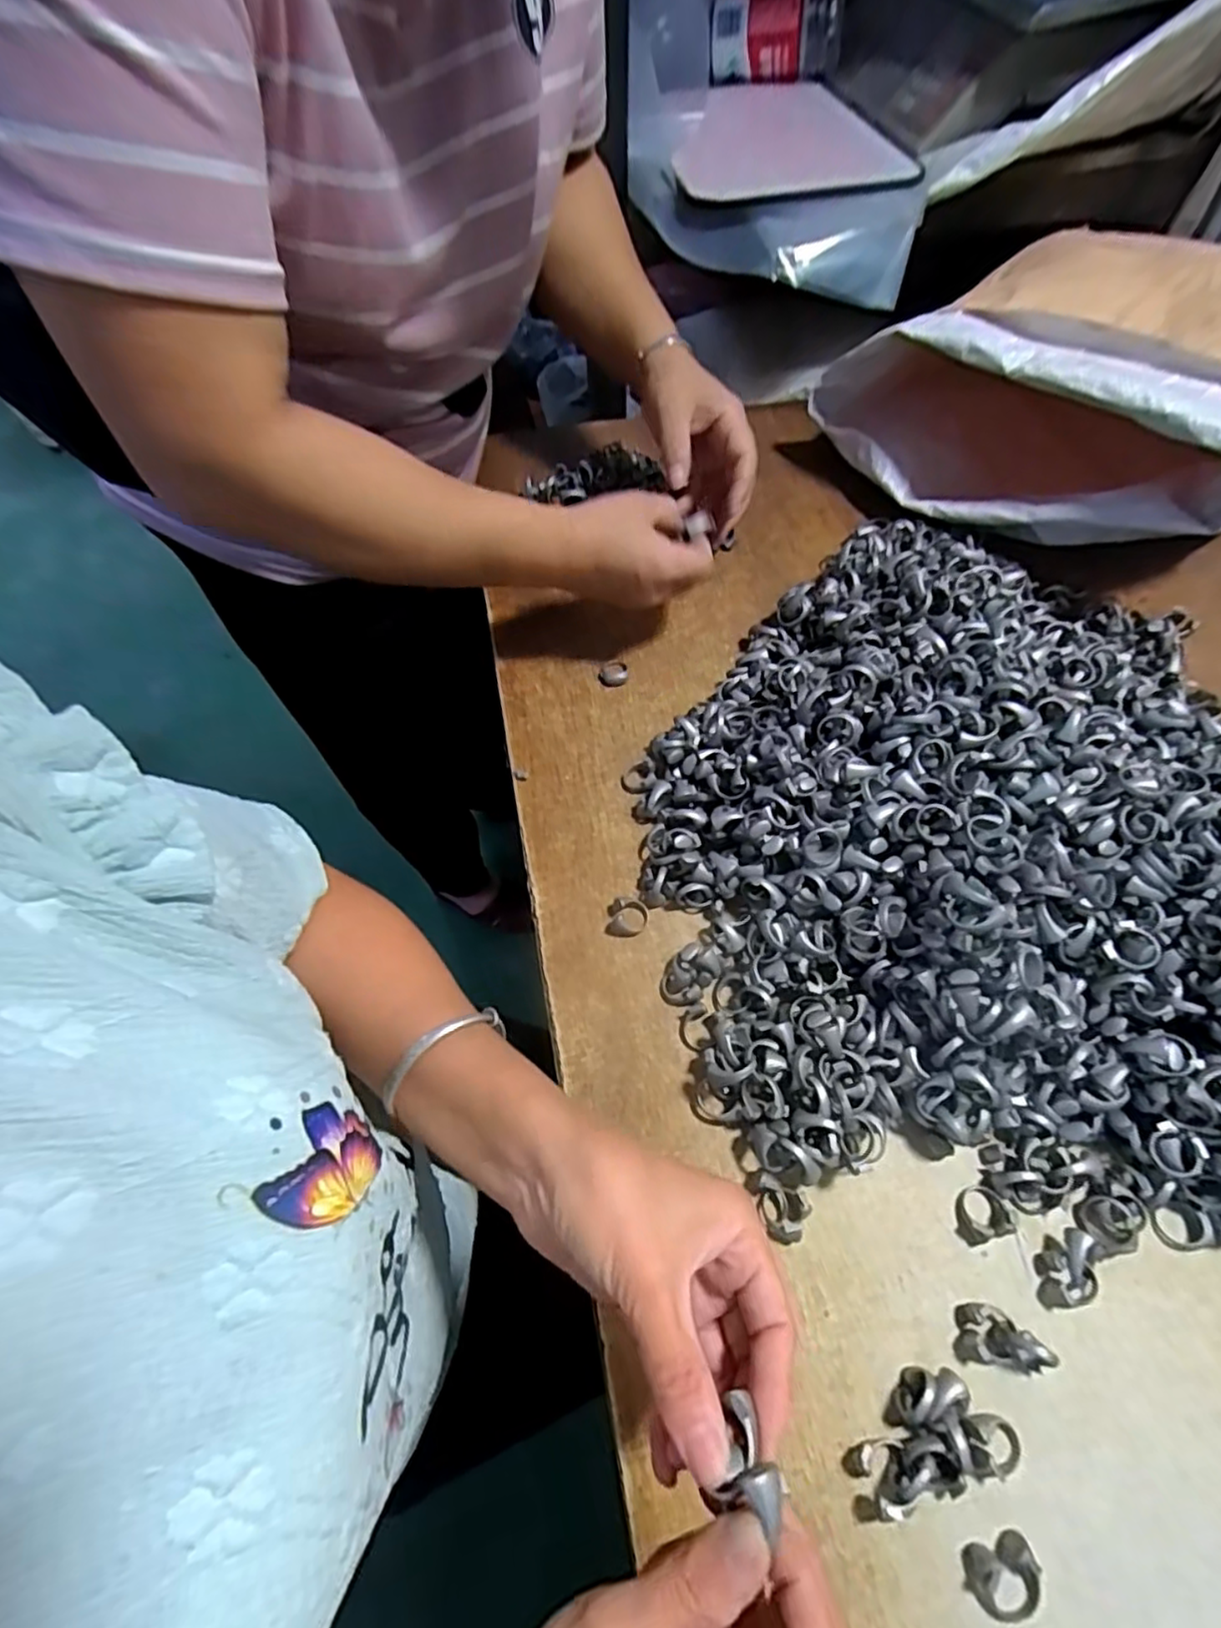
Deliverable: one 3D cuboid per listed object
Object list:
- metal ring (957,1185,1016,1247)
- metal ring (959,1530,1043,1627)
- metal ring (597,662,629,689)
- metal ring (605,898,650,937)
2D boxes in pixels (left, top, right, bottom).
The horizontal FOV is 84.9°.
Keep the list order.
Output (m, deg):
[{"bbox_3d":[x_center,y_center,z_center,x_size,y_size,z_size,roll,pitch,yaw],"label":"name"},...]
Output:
[{"bbox_3d":[0.186,0.198,0.330,0.027,0.013,0.022,-18,63,-10],"label":"metal ring"},{"bbox_3d":[0.161,0.312,0.270,0.028,0.010,0.025,-10,62,-6],"label":"metal ring"},{"bbox_3d":[0.003,-0.106,0.507,0.022,0.007,0.023,0,61,0],"label":"metal ring"},{"bbox_3d":[0.011,0.064,0.410,0.026,0.007,0.023,3,61,1],"label":"metal ring"}]

